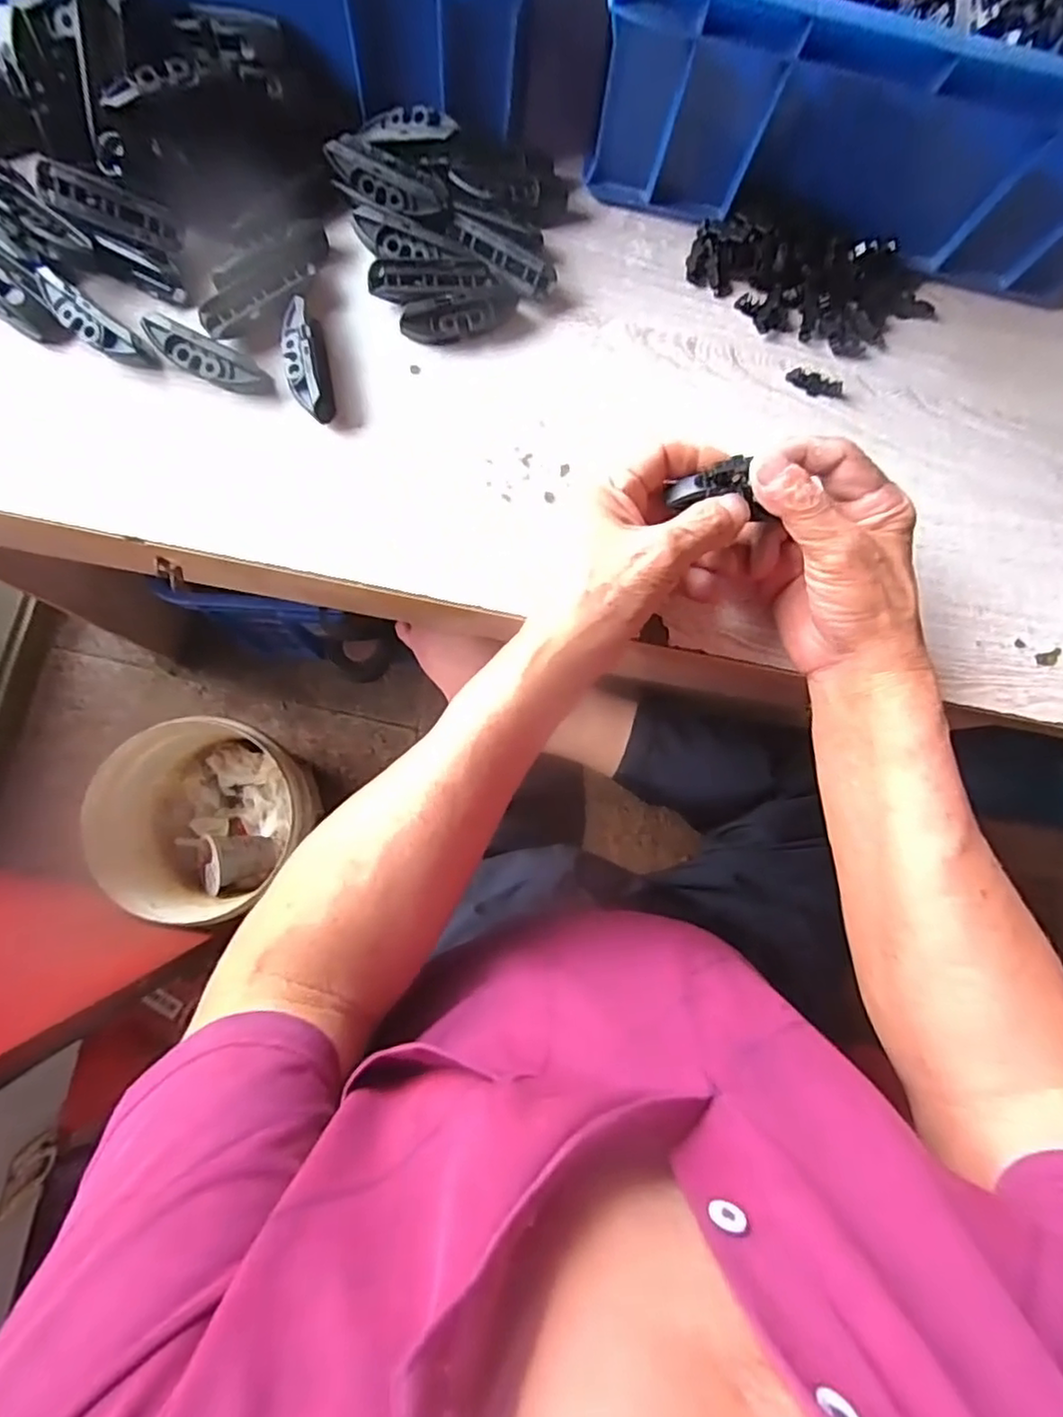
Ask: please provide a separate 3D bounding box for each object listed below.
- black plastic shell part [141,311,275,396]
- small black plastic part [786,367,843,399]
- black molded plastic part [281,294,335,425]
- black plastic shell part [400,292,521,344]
[{"bbox_3d":[-0.184,-0.197,0.365,0.069,0.019,0.018,23,81,-2],"label":"black plastic shell part"},{"bbox_3d":[0.181,-0.207,0.412,0.037,0.006,0.013,14,82,-4],"label":"small black plastic part"},{"bbox_3d":[-0.129,-0.198,0.372,0.023,0.022,0.064,-11,84,-7],"label":"black molded plastic part"},{"bbox_3d":[-0.042,-0.231,0.384,0.069,0.020,0.015,-17,85,-7],"label":"black plastic shell part"}]

